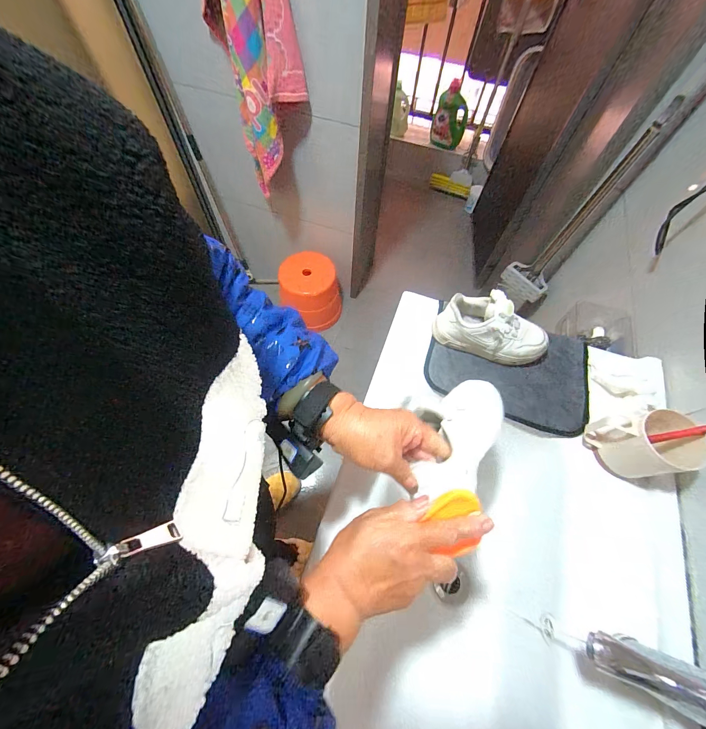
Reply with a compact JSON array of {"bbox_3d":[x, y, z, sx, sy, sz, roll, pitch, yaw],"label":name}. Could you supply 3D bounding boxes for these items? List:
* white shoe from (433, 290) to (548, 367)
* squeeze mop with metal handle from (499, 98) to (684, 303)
[{"bbox_3d":[0.240,-0.062,0.537,0.191,0.106,0.072,18,63,7],"label":"white shoe"},{"bbox_3d":[0.628,-0.415,0.928,0.147,0.541,0.146,33,66,14],"label":"squeeze mop with metal handle"}]

